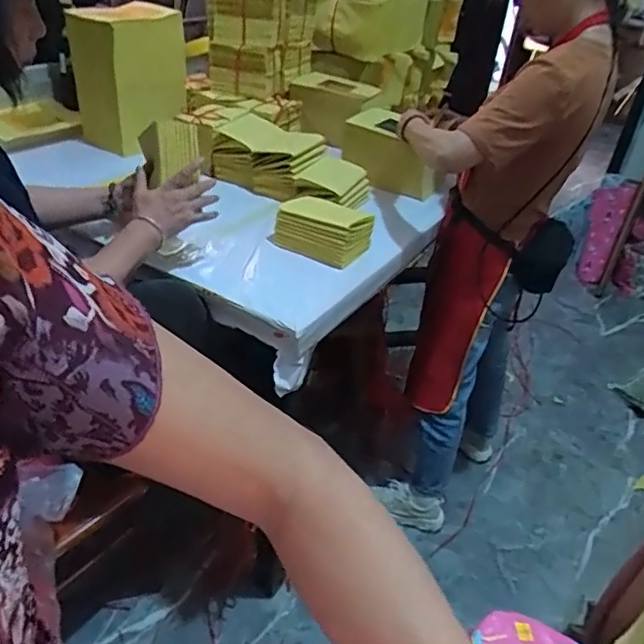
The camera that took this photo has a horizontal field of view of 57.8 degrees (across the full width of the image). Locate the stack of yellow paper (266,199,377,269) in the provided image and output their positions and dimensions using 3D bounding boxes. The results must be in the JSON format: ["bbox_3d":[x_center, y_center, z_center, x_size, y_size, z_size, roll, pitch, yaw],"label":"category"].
[{"bbox_3d":[-0.003,-0.188,1.195,0.208,0.094,0.102,21,38,22],"label":"stack of yellow paper"}]

